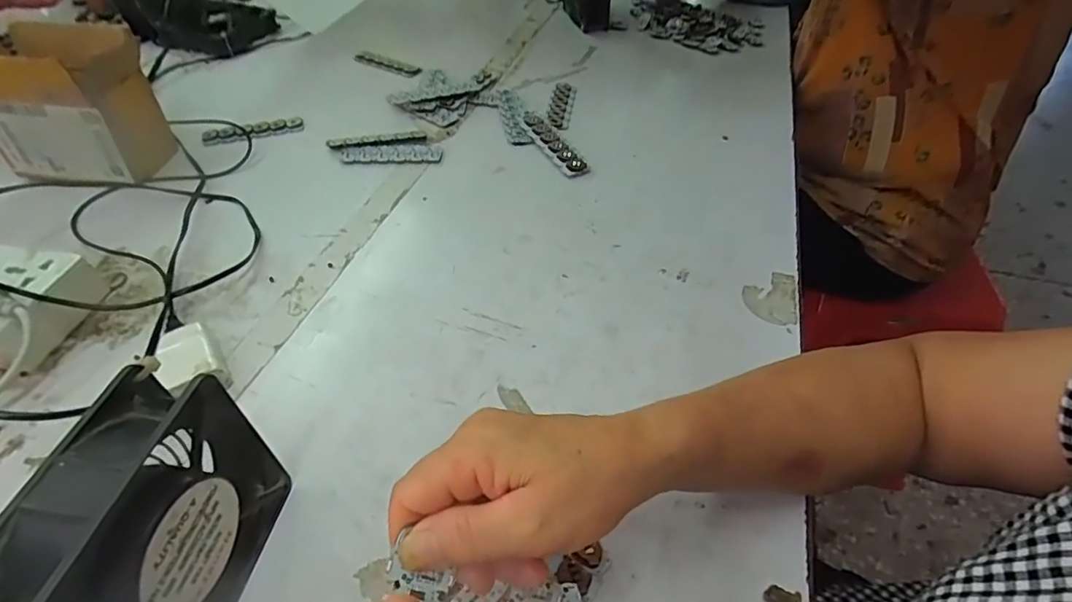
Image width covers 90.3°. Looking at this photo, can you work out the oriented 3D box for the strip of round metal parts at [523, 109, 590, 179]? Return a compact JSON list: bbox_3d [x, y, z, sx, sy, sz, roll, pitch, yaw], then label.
[{"bbox_3d":[0.016,-0.176,0.589,0.026,0.017,0.129,-21,50,-19],"label":"strip of round metal parts"}]

